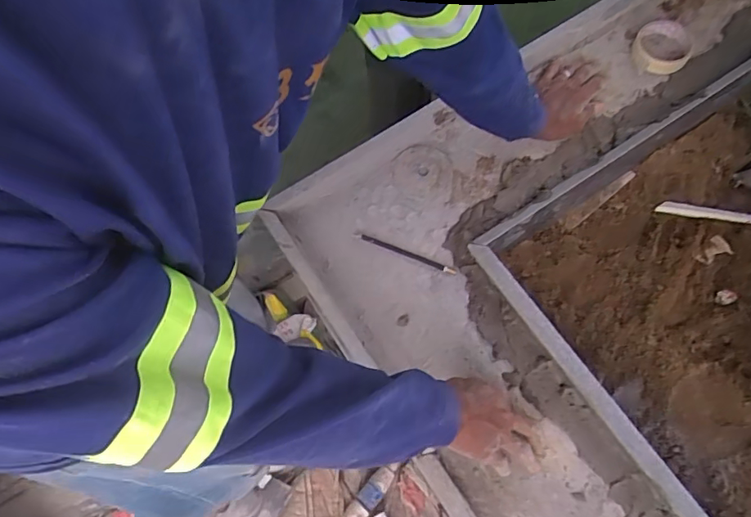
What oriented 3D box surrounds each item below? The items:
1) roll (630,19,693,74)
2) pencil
[{"bbox_3d":[0.424,-0.314,0.771,0.080,0.023,0.093,30,75,14],"label":"roll"},{"bbox_3d":[0.041,-0.008,0.729,0.149,0.008,0.011,21,73,12],"label":"pencil"}]

